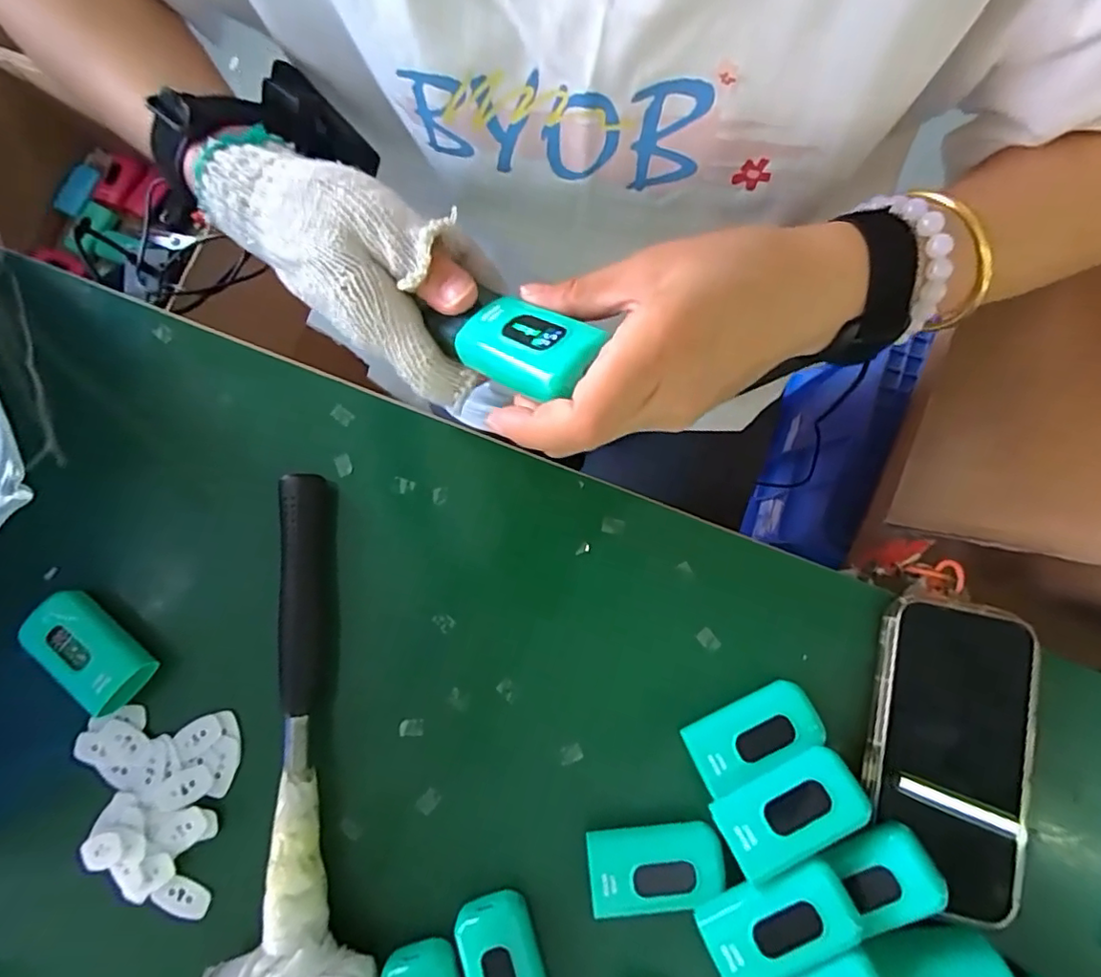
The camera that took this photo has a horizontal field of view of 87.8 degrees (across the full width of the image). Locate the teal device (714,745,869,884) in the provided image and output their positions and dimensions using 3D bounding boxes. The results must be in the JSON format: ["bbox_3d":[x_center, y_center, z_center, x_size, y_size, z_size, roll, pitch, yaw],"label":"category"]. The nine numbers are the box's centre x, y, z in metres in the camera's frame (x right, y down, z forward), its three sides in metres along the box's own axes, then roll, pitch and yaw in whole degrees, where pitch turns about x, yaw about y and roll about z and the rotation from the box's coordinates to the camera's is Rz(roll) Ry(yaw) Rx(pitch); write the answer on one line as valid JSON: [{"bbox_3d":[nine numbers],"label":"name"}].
[{"bbox_3d":[0.112,0.151,0.268,0.065,0.021,0.035,-29,52,-2],"label":"teal device"}]

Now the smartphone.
[{"bbox_3d":[0.203,0.131,0.292,0.077,0.015,0.149,13,84,5],"label":"smartphone"}]

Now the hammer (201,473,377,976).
[{"bbox_3d":[-0.140,0.129,0.294,0.073,0.027,0.268,-8,77,-1],"label":"hammer"}]

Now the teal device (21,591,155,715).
[{"bbox_3d":[-0.246,0.087,0.309,0.063,0.025,0.038,42,87,7],"label":"teal device"}]

